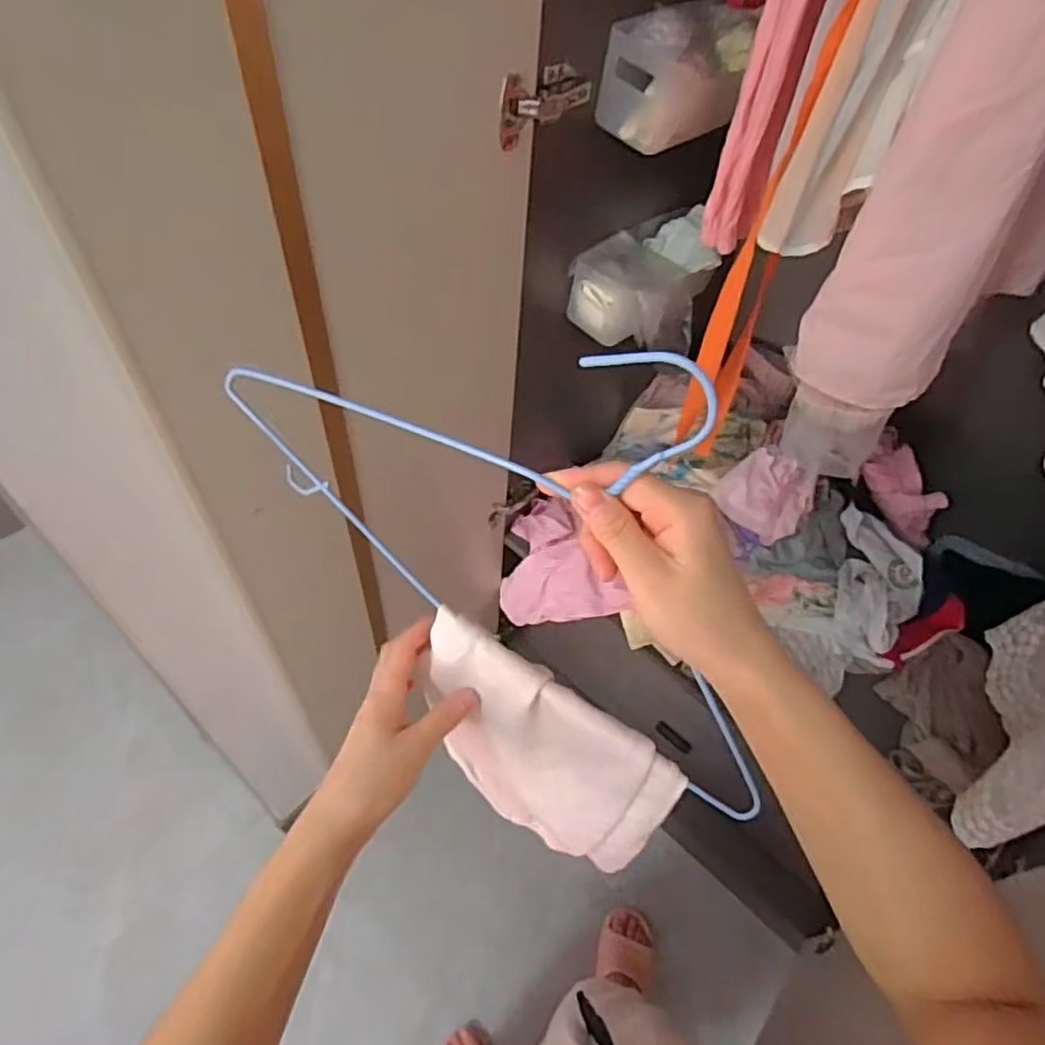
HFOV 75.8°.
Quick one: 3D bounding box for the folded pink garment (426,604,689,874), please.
[{"bbox_3d":[0.015,0.190,0.527,0.191,0.258,0.031,26,54,15],"label":"folded pink garment"}]

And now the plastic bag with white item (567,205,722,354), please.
[{"bbox_3d":[0.168,-0.319,0.902,0.153,0.104,0.219,26,54,15],"label":"plastic bag with white item"}]

